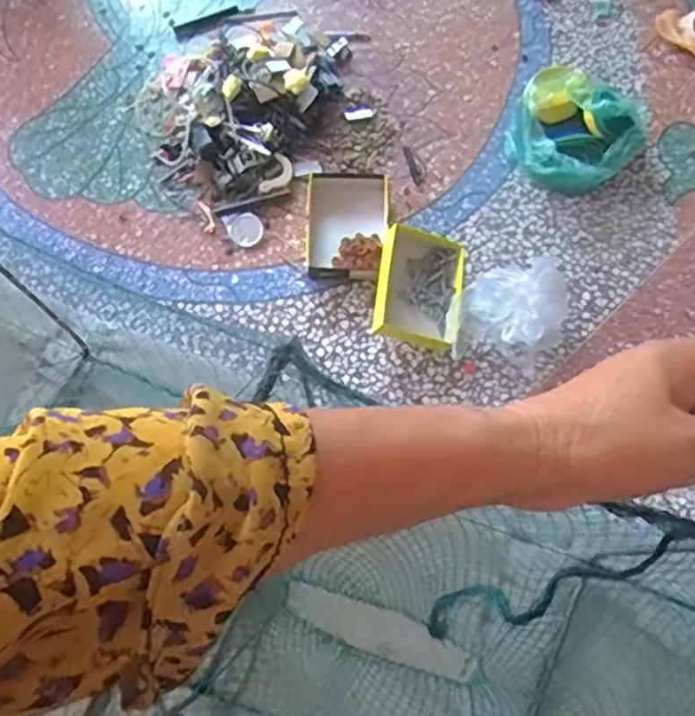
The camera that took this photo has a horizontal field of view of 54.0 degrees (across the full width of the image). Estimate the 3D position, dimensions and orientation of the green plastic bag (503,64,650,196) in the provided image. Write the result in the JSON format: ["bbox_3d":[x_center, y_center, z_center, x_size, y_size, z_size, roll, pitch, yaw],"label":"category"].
[{"bbox_3d":[0.473,-0.477,1.439,0.260,0.100,0.249,35,76,13],"label":"green plastic bag"}]

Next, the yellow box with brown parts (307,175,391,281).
[{"bbox_3d":[0.001,-0.274,1.414,0.167,0.030,0.238,1,71,3],"label":"yellow box with brown parts"}]

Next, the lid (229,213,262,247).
[{"bbox_3d":[-0.212,-0.267,1.421,0.067,0.019,0.071,-1,71,2],"label":"lid"}]

